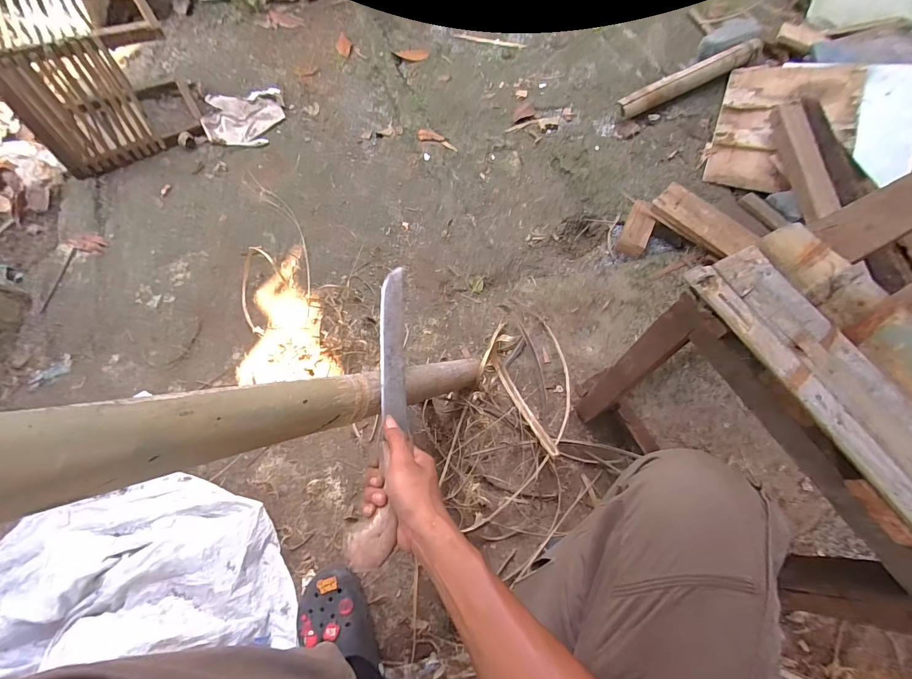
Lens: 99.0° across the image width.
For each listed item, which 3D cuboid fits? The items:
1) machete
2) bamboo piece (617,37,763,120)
[{"bbox_3d":[-0.083,0.069,0.468,0.048,0.025,0.354,0,62,0],"label":"machete"},{"bbox_3d":[0.728,-0.814,1.219,0.543,0.076,0.080,-29,69,-13],"label":"bamboo piece"}]

